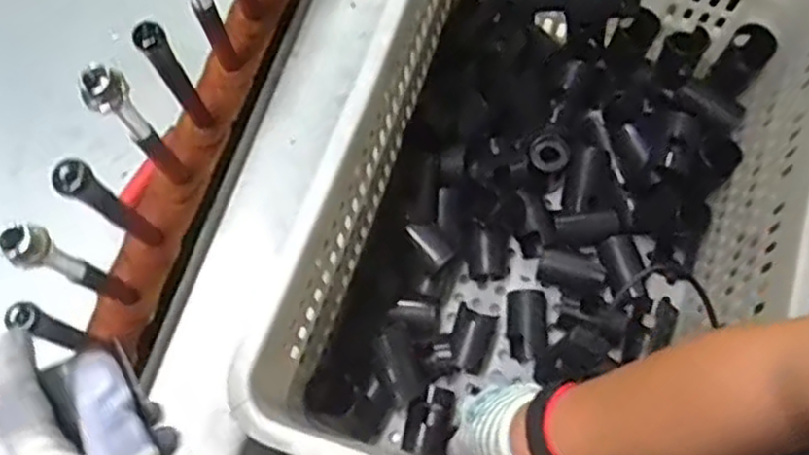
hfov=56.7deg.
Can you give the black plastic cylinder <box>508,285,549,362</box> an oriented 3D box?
[{"bbox_3d":[0.124,0.096,0.750,0.037,0.028,0.068,0,73,1],"label":"black plastic cylinder"}]

